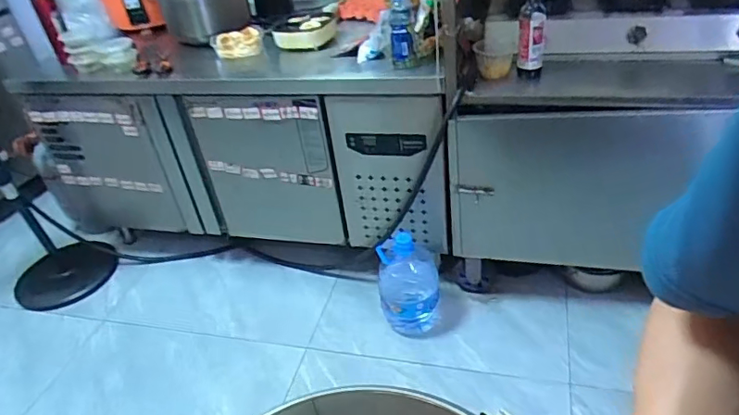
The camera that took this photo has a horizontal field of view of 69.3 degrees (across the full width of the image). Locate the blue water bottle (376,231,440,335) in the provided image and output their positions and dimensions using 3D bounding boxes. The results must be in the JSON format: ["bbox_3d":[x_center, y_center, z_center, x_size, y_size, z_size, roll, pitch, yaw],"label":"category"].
[{"bbox_3d":[0.123,0.220,1.693,0.186,0.307,0.222,-4,35,5],"label":"blue water bottle"}]

